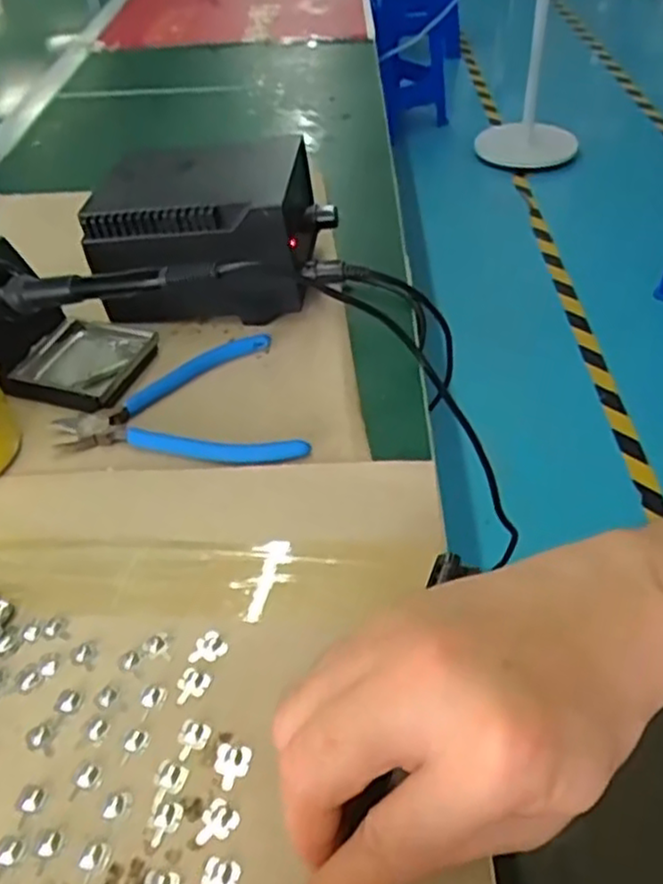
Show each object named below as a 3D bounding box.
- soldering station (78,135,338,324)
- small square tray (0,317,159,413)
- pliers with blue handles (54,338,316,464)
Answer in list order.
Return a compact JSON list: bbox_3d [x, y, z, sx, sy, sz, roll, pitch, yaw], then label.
[{"bbox_3d":[-0.080,-0.145,0.498,0.158,0.090,0.116,1,44,4],"label":"soldering station"},{"bbox_3d":[-0.160,-0.052,0.454,0.082,0.012,0.078,11,45,14],"label":"small square tray"},{"bbox_3d":[-0.085,-0.029,0.431,0.144,0.007,0.108,0,44,3],"label":"pliers with blue handles"}]

